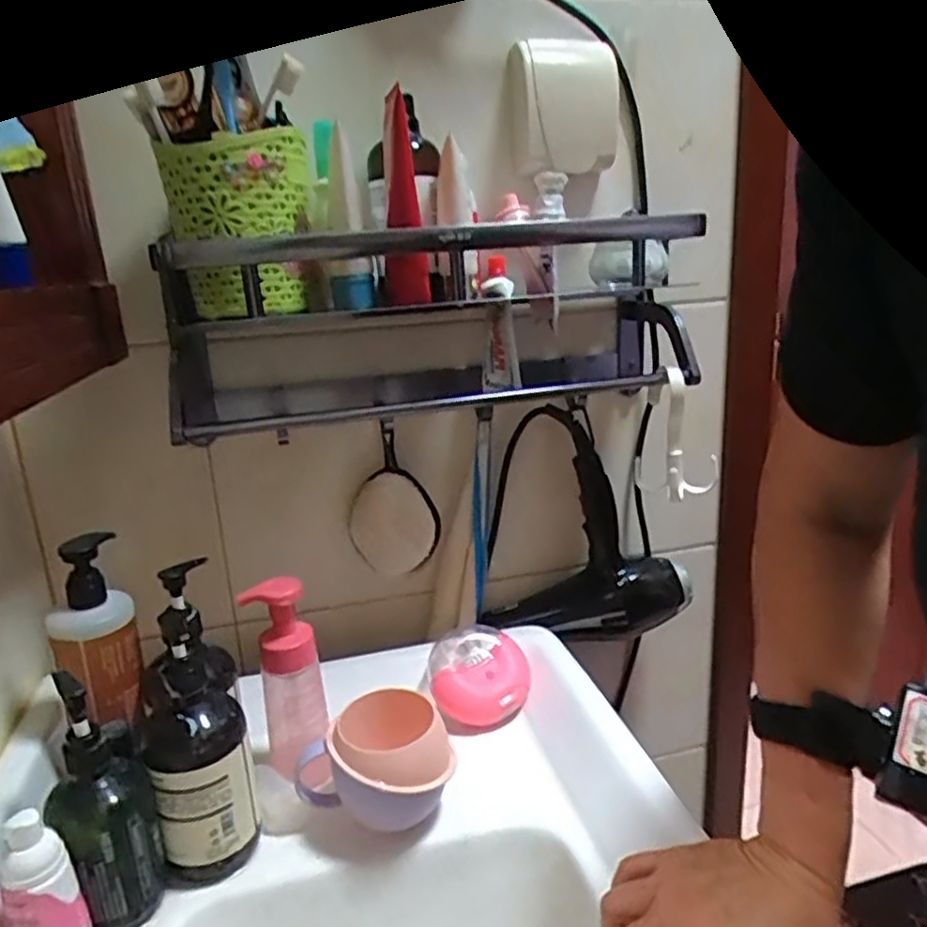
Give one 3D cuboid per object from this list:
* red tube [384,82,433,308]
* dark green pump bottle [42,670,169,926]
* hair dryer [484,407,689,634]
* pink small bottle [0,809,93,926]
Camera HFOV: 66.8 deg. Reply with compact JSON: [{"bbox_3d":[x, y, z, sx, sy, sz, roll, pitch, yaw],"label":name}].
[{"bbox_3d":[-0.048,-0.217,0.584,0.037,0.162,0.047,-2,15,5],"label":"red tube"},{"bbox_3d":[-0.249,0.229,0.485,0.064,0.171,0.082,-11,20,-32],"label":"dark green pump bottle"},{"bbox_3d":[0.133,0.075,0.787,0.236,0.231,0.072,-6,15,-8],"label":"hair dryer"},{"bbox_3d":[-0.254,0.271,0.428,0.034,0.121,0.039,10,20,40],"label":"pink small bottle"}]

